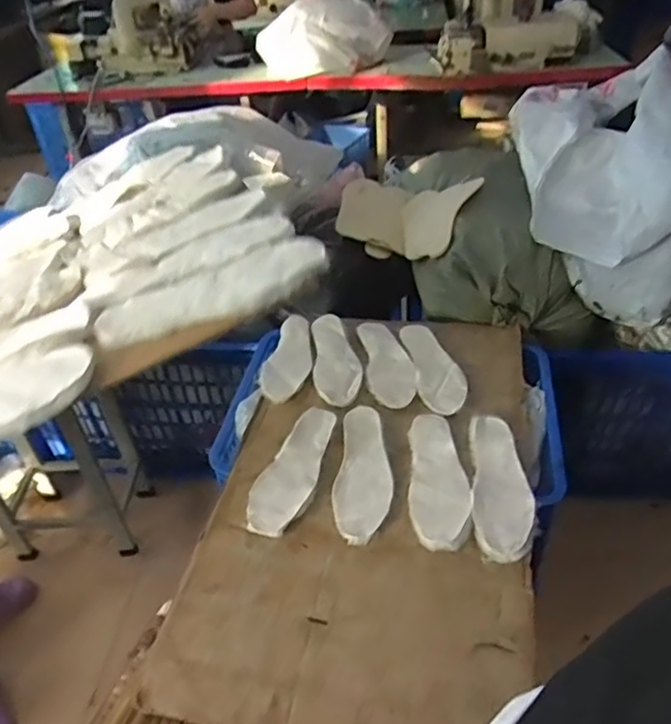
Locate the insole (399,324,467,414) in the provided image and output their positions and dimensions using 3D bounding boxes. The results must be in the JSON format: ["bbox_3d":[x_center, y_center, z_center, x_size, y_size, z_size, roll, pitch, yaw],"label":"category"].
[{"bbox_3d":[0.194,0.002,1.194,0.092,0.011,0.273,-7,38,-4],"label":"insole"}]

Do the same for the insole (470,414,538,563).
[{"bbox_3d":[0.263,0.186,0.958,0.094,0.016,0.278,4,39,10],"label":"insole"}]

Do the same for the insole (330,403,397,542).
[{"bbox_3d":[0.049,0.172,0.999,0.092,0.015,0.279,2,39,8],"label":"insole"}]

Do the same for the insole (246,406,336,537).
[{"bbox_3d":[-0.062,0.174,1.005,0.093,0.014,0.262,14,42,21],"label":"insole"}]

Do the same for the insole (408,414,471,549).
[{"bbox_3d":[0.164,0.178,0.974,0.090,0.019,0.265,1,39,6],"label":"insole"}]

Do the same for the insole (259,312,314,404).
[{"bbox_3d":[-0.089,-0.021,1.253,0.089,0.018,0.278,4,39,10],"label":"insole"}]

